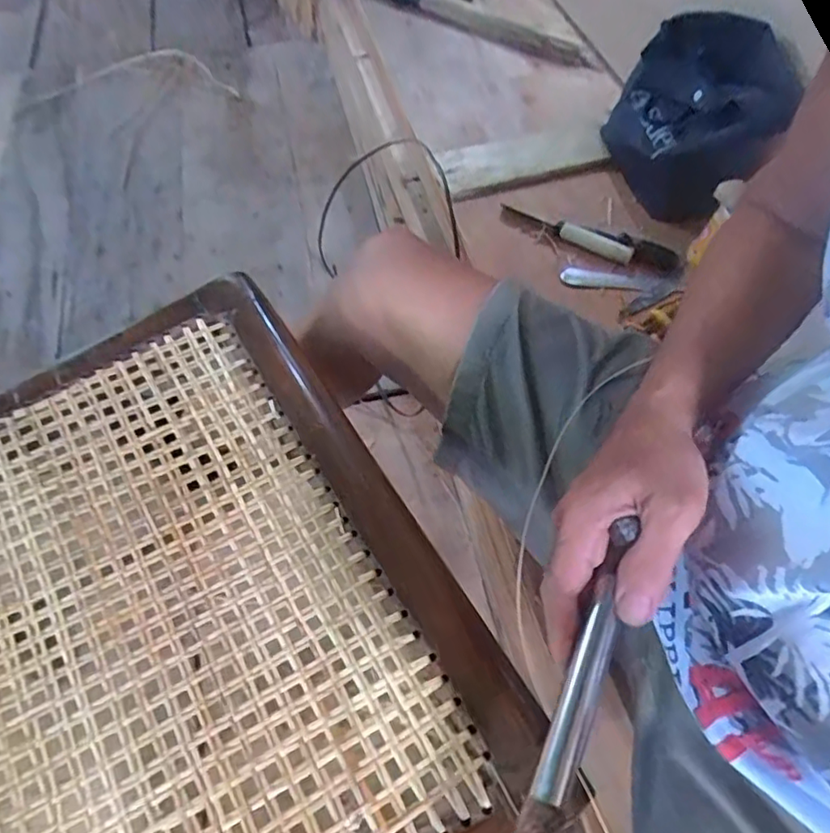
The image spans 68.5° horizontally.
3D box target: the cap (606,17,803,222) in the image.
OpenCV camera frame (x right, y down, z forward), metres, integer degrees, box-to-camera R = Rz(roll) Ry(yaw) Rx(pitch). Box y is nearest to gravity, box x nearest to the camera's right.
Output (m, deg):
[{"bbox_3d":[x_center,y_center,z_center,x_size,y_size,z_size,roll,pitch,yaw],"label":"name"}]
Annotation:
[{"bbox_3d":[0.347,-0.378,0.777,0.183,0.156,0.204,18,60,12],"label":"cap"}]

